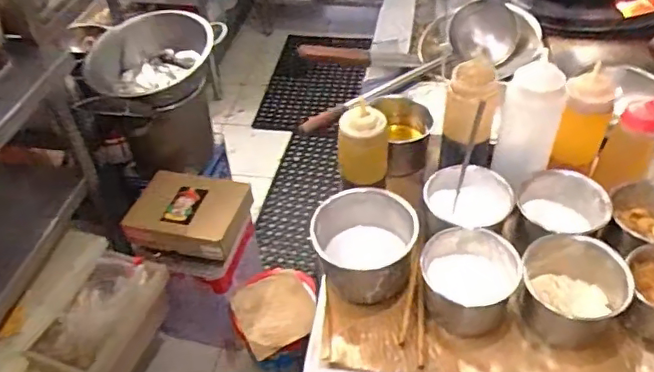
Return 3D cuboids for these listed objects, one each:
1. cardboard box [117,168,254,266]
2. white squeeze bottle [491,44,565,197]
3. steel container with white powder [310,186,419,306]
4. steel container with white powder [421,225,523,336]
[{"bbox_3d":[-0.342,0.070,1.441,0.279,0.088,0.207,9,46,12],"label":"cardboard box"},{"bbox_3d":[0.280,-0.085,0.790,0.078,0.179,0.065,22,50,23],"label":"white squeeze bottle"},{"bbox_3d":[0.051,0.084,0.781,0.141,0.094,0.132,-1,44,2],"label":"steel container with white powder"},{"bbox_3d":[0.182,0.122,0.732,0.120,0.088,0.110,13,47,16],"label":"steel container with white powder"}]

